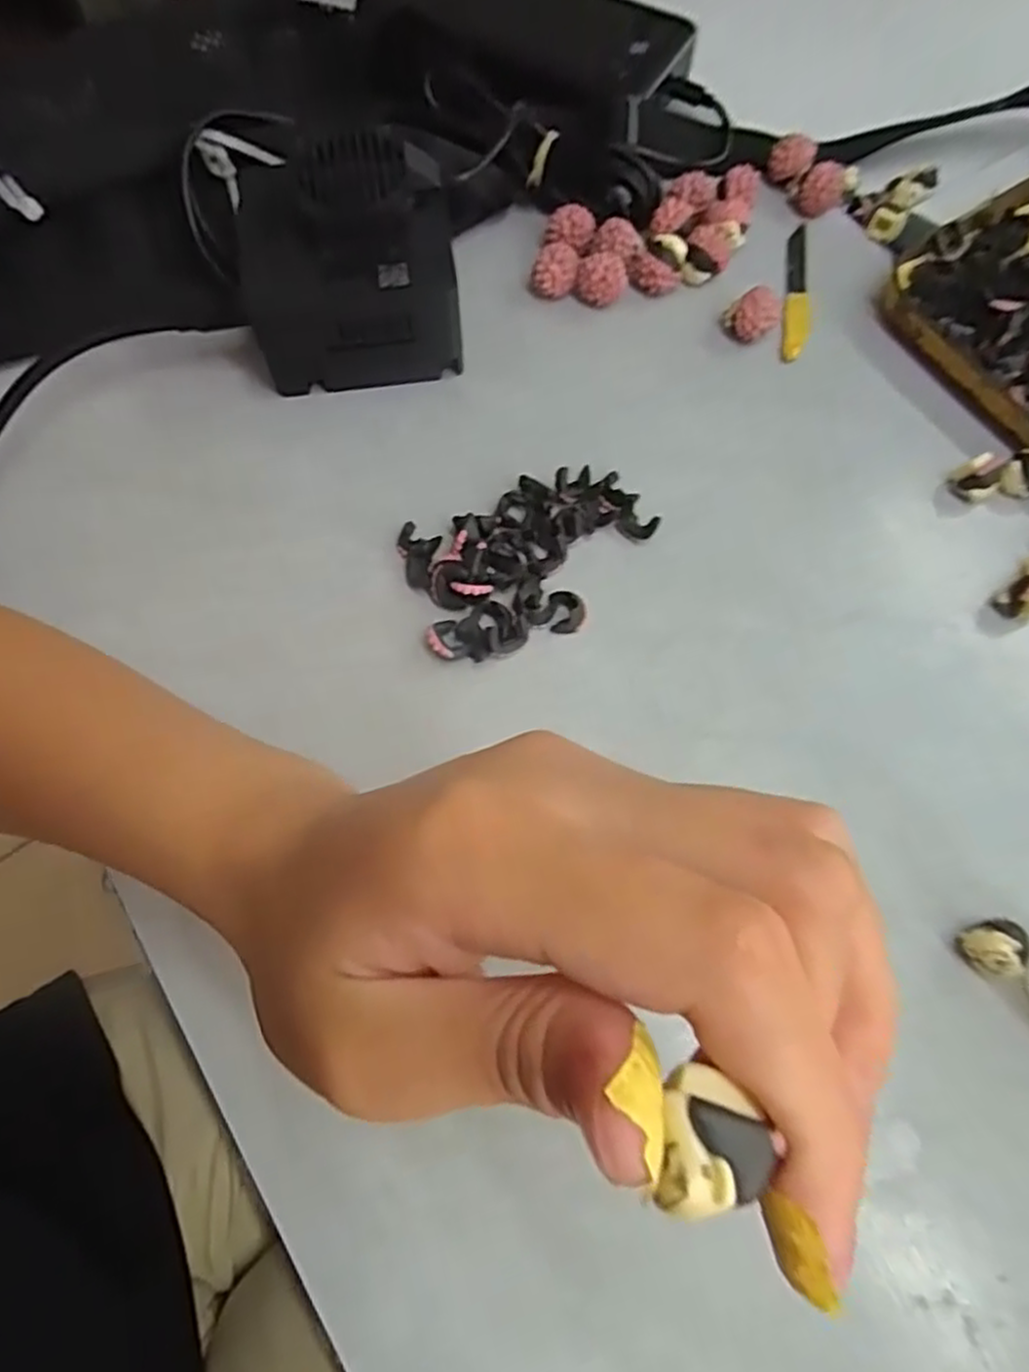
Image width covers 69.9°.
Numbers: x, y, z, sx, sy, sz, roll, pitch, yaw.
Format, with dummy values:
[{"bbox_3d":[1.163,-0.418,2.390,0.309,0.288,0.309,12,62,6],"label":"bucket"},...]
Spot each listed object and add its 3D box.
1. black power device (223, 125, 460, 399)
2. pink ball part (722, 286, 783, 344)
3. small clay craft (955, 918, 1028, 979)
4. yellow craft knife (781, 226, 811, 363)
[{"bbox_3d":[-0.064,-0.164,0.287,0.077,0.065,0.070,-7,68,-3],"label":"black power device"},{"bbox_3d":[0.100,-0.155,0.306,0.021,0.016,0.016,-3,68,-1],"label":"pink ball part"},{"bbox_3d":[0.142,0.079,0.220,0.015,0.018,0.016,0,68,0],"label":"small clay craft"},{"bbox_3d":[0.124,-0.173,0.321,0.012,0.005,0.078,11,68,4],"label":"yellow craft knife"}]

